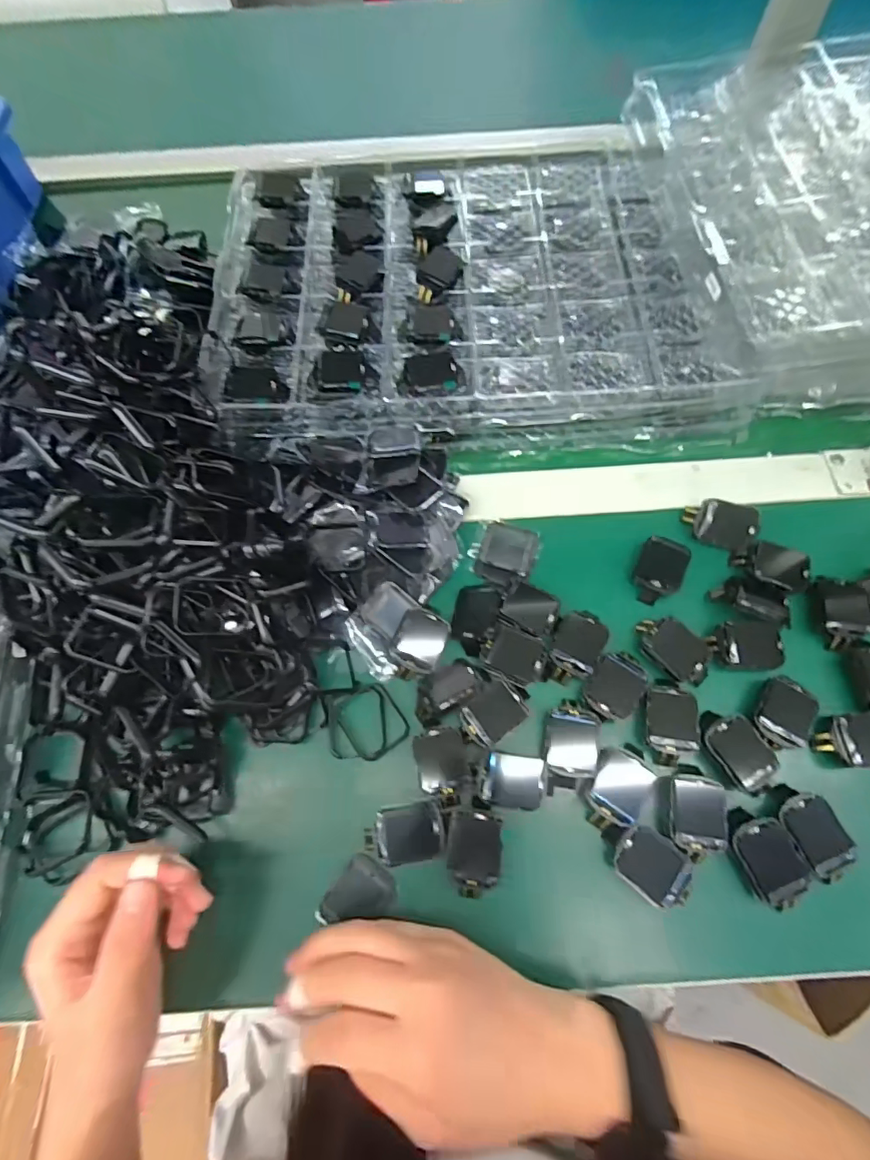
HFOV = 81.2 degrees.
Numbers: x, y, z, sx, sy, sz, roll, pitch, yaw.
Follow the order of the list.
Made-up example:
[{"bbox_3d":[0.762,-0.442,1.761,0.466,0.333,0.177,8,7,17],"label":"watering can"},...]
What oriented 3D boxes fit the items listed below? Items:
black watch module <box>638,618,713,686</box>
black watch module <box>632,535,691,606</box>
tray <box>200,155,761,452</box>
[{"bbox_3d":[0.162,0.047,0.344,0.051,0.010,0.032,39,74,15],"label":"black watch module"},{"bbox_3d":[0.162,-0.006,0.367,0.032,0.014,0.047,24,85,16],"label":"black watch module"},{"bbox_3d":[0.030,-0.253,0.447,0.428,0.042,0.308,-3,71,-1],"label":"tray"}]

